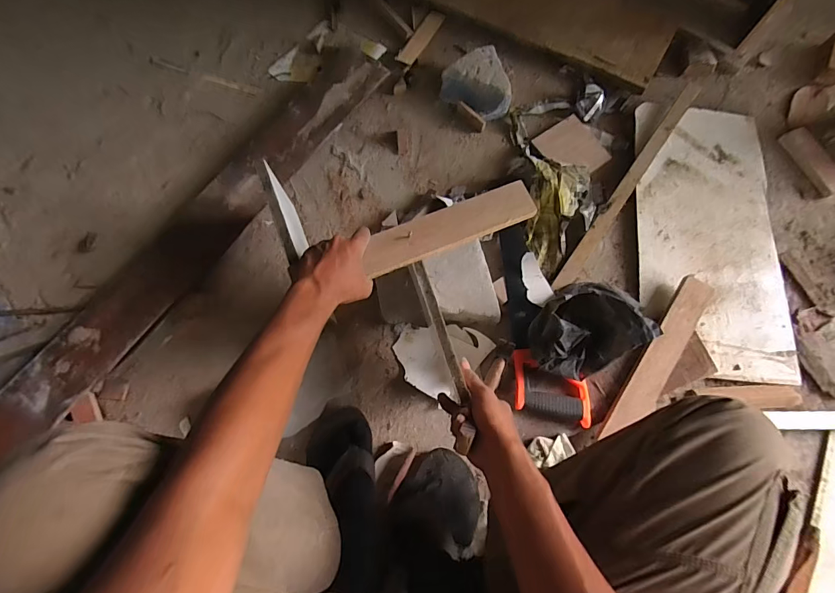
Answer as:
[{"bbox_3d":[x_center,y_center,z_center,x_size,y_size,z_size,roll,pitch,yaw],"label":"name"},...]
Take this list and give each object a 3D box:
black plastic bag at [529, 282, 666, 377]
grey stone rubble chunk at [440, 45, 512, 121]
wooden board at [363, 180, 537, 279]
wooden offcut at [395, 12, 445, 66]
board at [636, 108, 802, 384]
[{"bbox_3d":[0.254,0.056,0.638,0.154,0.153,0.139,-19,76,-4],"label":"black plastic bag"},{"bbox_3d":[0.138,-0.447,0.835,0.144,0.063,0.112,34,78,9],"label":"grey stone rubble chunk"},{"bbox_3d":[0.044,-0.094,0.543,0.235,0.015,0.055,-22,76,-5],"label":"wooden board"},{"bbox_3d":[0.010,-0.586,0.902,0.041,0.004,0.162,28,77,8],"label":"wooden offcut"},{"bbox_3d":[0.553,-0.113,0.758,0.254,0.027,0.518,4,75,2],"label":"board"}]

